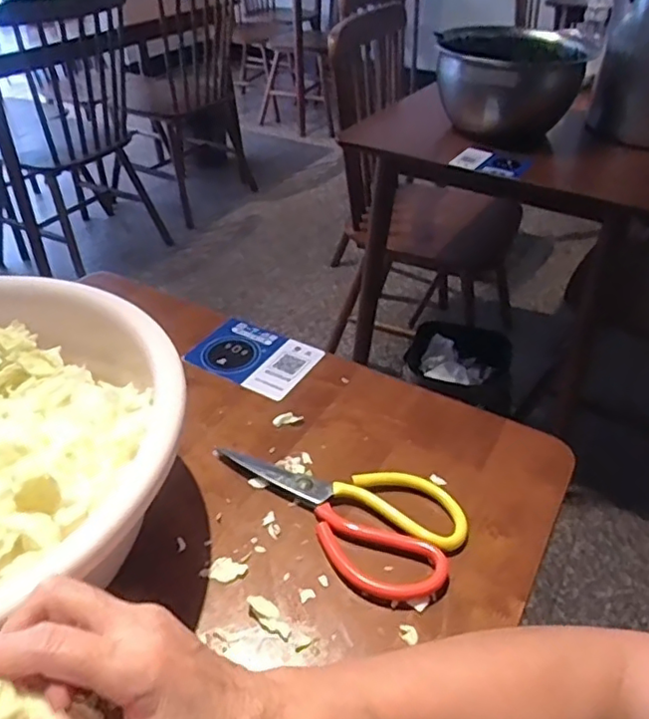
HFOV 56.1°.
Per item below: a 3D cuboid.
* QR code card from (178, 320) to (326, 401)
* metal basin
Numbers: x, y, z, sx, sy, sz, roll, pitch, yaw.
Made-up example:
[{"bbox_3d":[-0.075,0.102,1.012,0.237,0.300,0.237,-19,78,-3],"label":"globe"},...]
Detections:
[{"bbox_3d":[-0.072,-0.003,0.631,0.120,0.008,0.091,20,43,22],"label":"QR code card"},{"bbox_3d":[0.330,-0.500,1.141,0.253,0.175,0.253,1,39,-1],"label":"metal basin"}]

